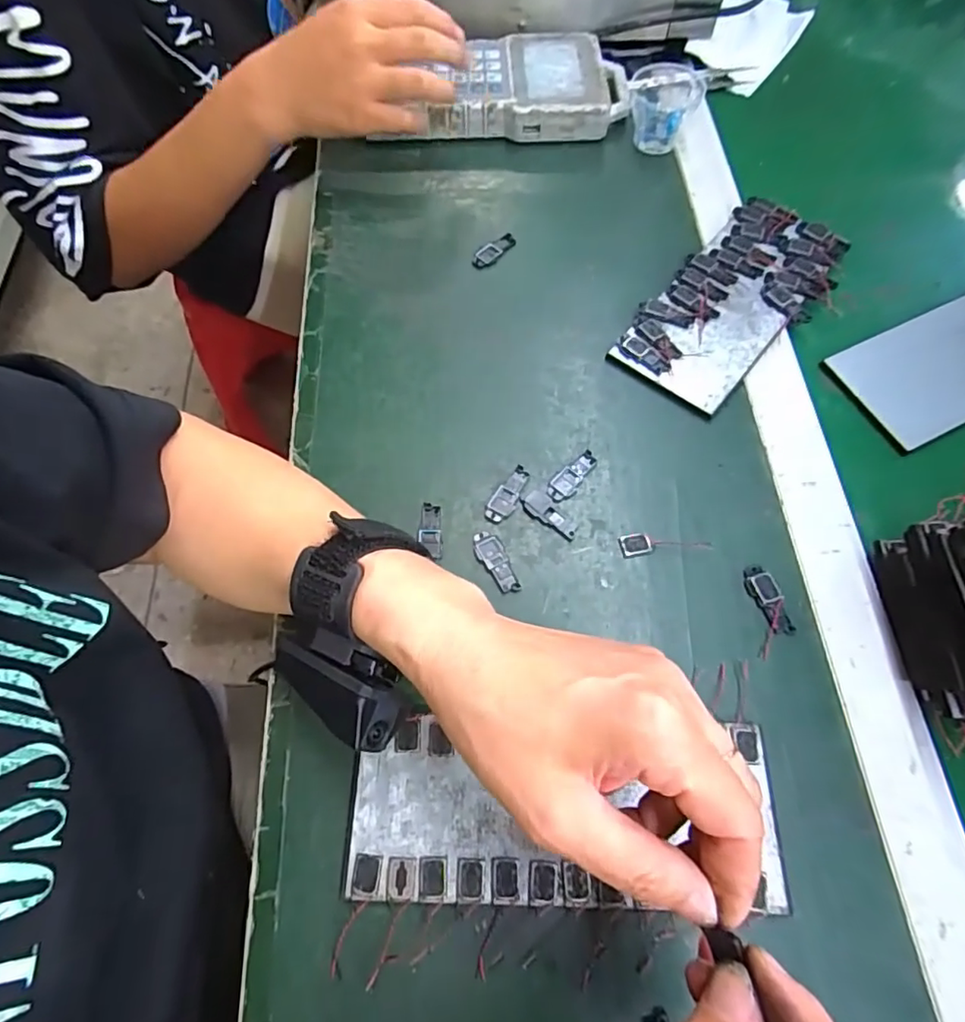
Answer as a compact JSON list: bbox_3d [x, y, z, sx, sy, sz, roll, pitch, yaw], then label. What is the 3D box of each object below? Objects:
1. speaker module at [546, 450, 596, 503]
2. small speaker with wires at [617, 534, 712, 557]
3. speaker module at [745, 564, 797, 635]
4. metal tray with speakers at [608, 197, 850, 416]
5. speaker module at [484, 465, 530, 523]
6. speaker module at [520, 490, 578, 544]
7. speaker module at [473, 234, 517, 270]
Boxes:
[{"bbox_3d":[0.056,-0.022,0.358,0.015,0.004,0.042,34,70,16],"label":"speaker module"},{"bbox_3d":[0.106,0.018,0.337,0.050,0.005,0.013,-6,72,6],"label":"small speaker with wires"},{"bbox_3d":[0.161,0.050,0.324,0.016,0.004,0.040,-15,65,-6],"label":"speaker module"},{"bbox_3d":[0.182,-0.152,0.415,0.087,0.019,0.190,39,71,17],"label":"metal tray with speakers"},{"bbox_3d":[0.016,-0.011,0.351,0.015,0.004,0.040,29,68,14],"label":"speaker module"},{"bbox_3d":[0.040,0.004,0.347,0.015,0.004,0.038,-39,70,-16],"label":"speaker module"},{"bbox_3d":[0.008,-0.199,0.440,0.014,0.004,0.039,41,72,18],"label":"speaker module"}]

